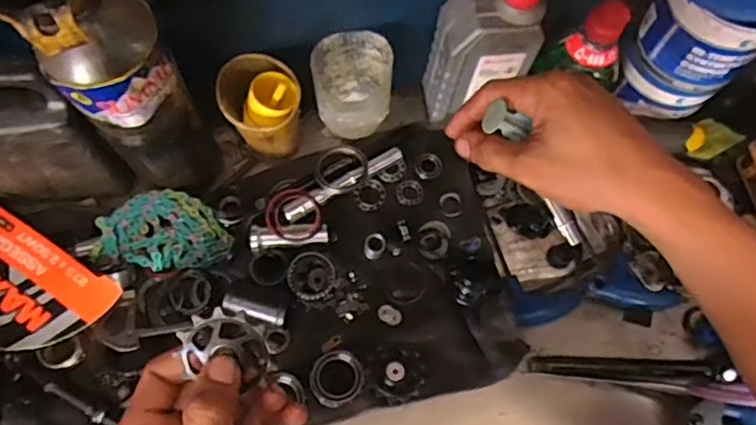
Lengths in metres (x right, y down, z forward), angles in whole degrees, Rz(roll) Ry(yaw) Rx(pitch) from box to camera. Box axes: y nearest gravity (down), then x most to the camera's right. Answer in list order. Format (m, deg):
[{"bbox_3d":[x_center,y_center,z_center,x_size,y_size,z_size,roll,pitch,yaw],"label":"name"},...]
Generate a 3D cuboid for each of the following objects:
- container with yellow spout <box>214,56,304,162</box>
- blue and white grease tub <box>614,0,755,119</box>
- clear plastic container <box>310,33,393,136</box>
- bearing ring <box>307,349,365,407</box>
[{"bbox_3d":[-0.104,-0.090,0.550,0.068,0.094,0.073,-29,71,-14],"label":"container with yellow spout"},{"bbox_3d":[0.281,-0.161,0.531,0.099,0.147,0.091,1,67,-2],"label":"blue and white grease tub"},{"bbox_3d":[-0.023,-0.115,0.572,0.072,0.090,0.062,-13,68,-8],"label":"clear plastic container"},{"bbox_3d":[-0.034,0.138,0.502,0.044,0.024,0.042,1,67,-2],"label":"bearing ring"}]

